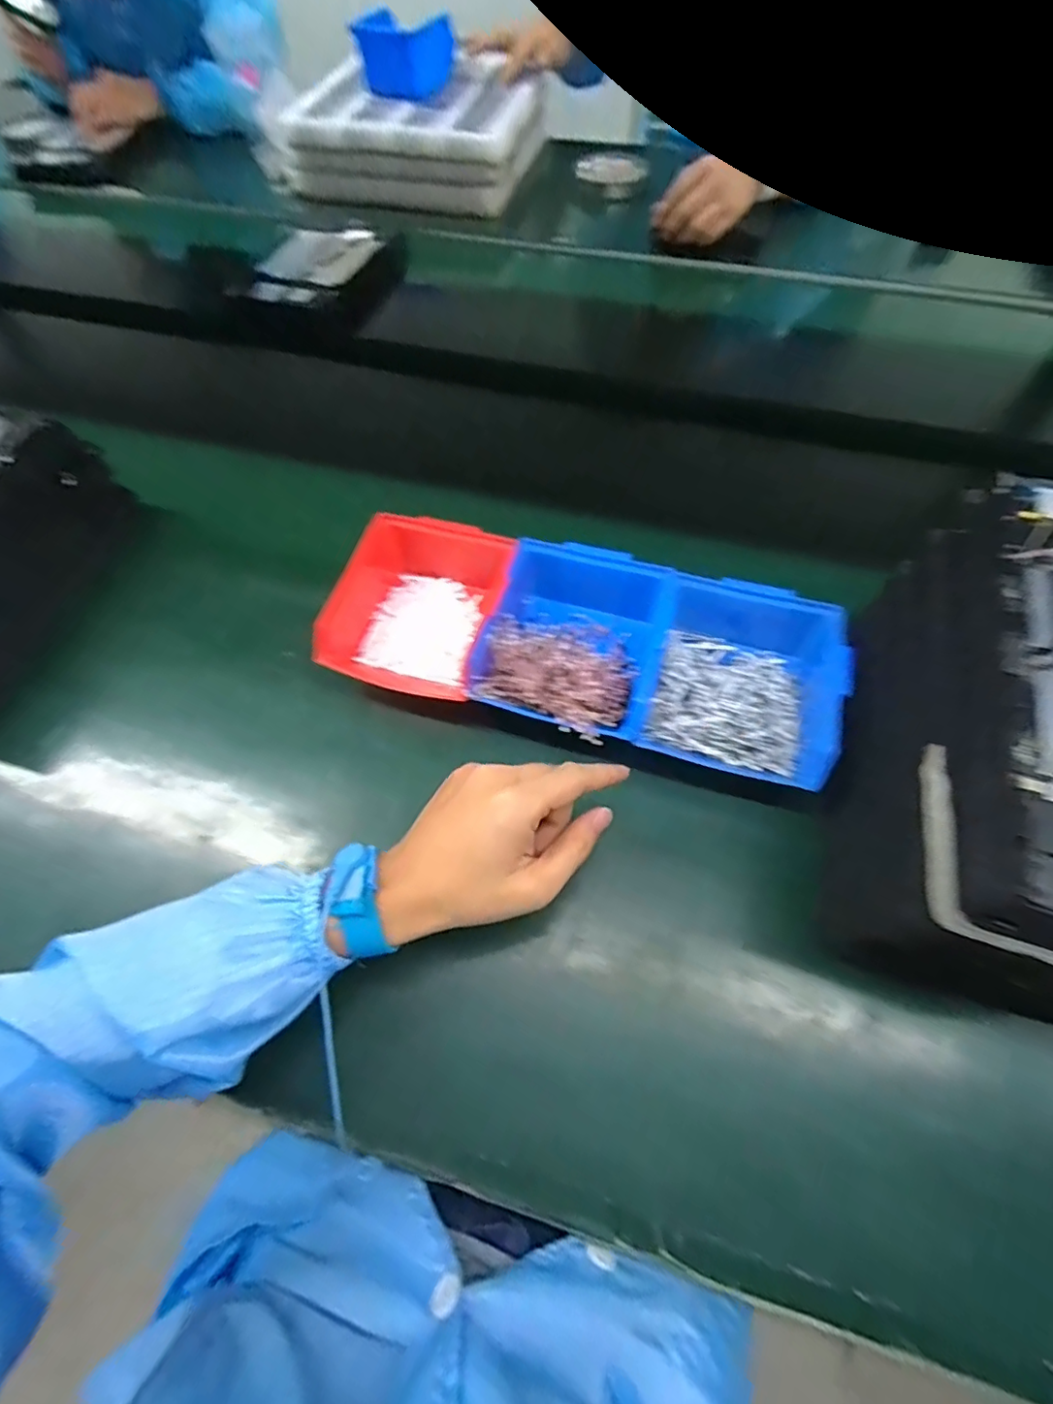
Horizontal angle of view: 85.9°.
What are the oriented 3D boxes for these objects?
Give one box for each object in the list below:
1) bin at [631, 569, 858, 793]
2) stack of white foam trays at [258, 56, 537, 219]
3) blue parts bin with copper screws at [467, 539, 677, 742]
[{"bbox_3d":[0.155,-0.021,0.413,0.124,0.062,0.151,14,63,9],"label":"bin"},{"bbox_3d":[-0.183,-0.919,0.895,0.381,0.091,0.295,8,61,5],"label":"stack of white foam trays"},{"bbox_3d":[0.036,-0.044,0.430,0.126,0.070,0.146,18,63,11],"label":"blue parts bin with copper screws"}]

